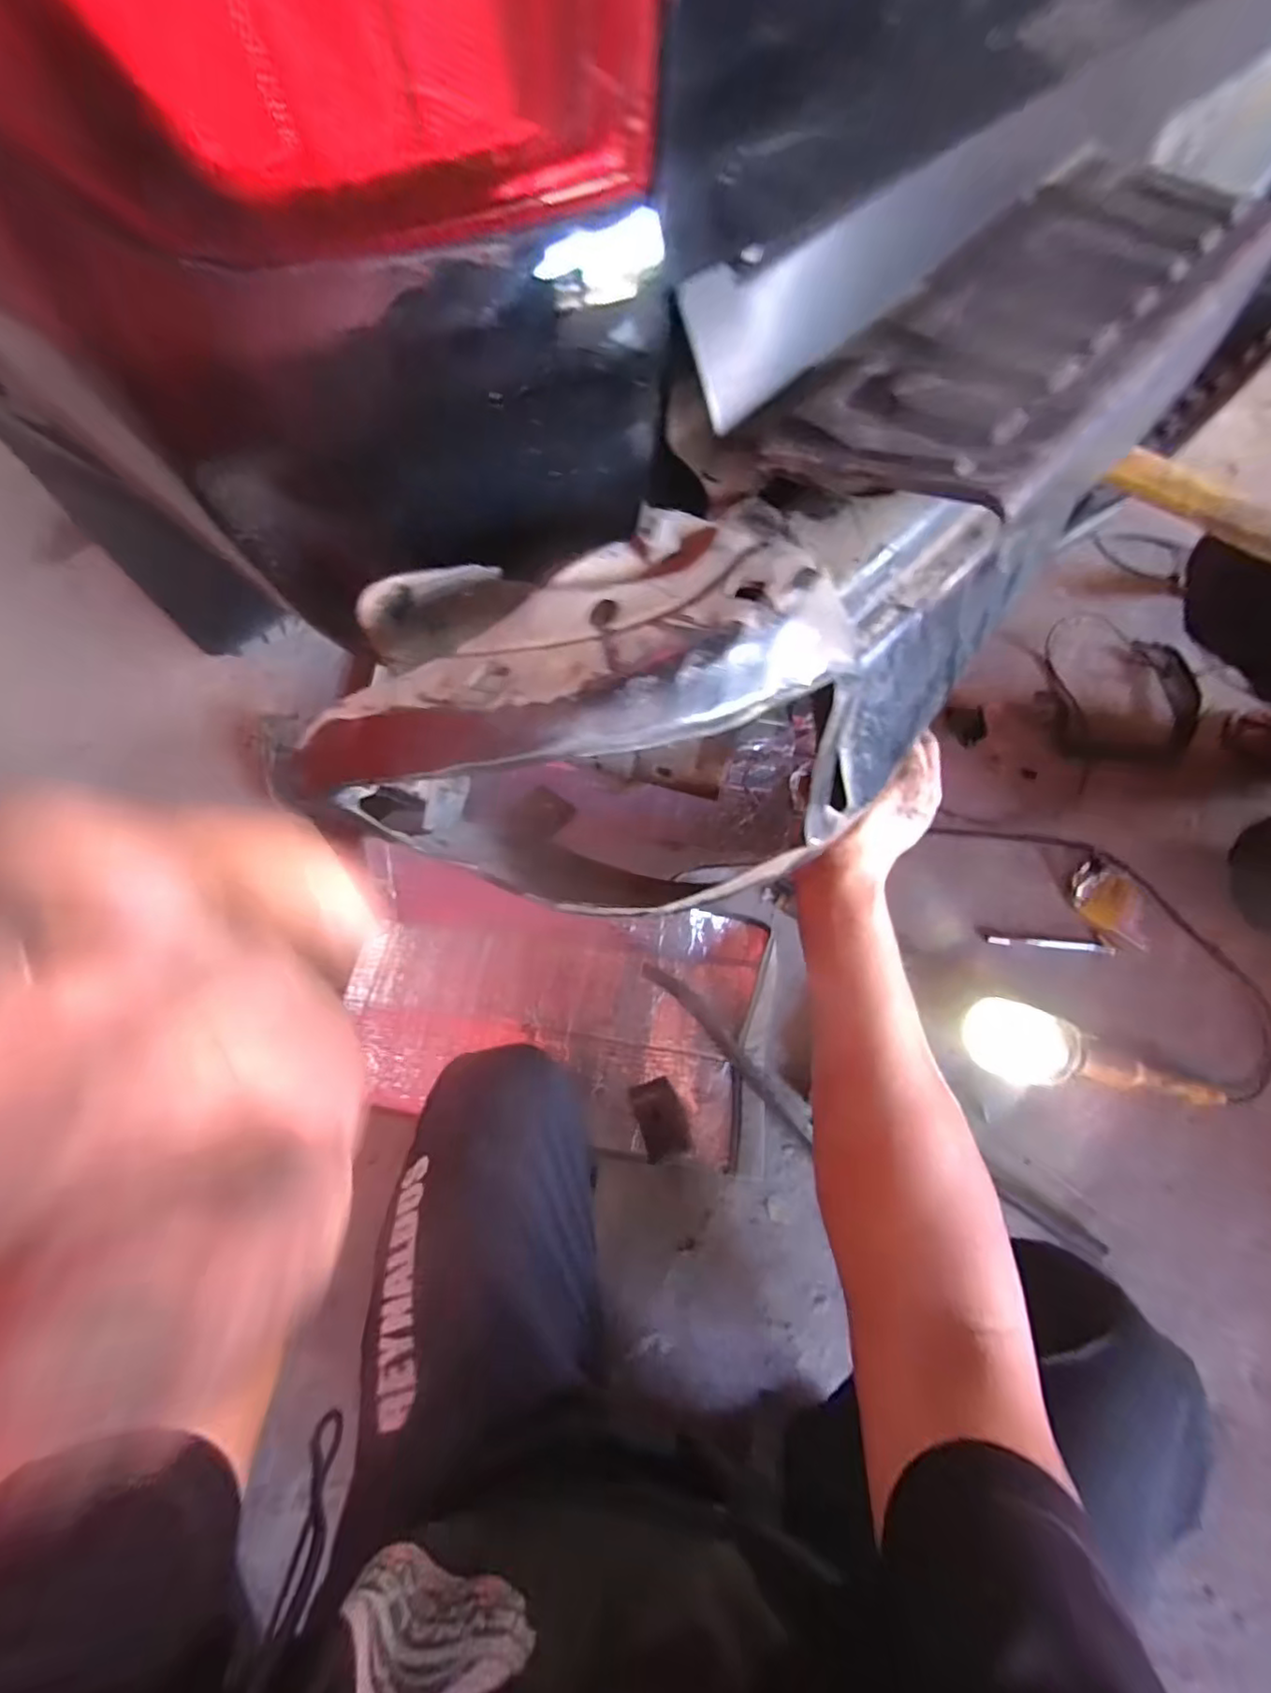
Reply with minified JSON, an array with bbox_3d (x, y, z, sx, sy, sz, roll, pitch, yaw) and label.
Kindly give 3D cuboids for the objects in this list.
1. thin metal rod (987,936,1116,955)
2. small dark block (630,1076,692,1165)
[{"bbox_3d":[0.585,0.138,0.905,0.151,0.012,0.014,0,60,39],"label":"thin metal rod"},{"bbox_3d":[0.033,0.344,0.805,0.059,0.009,0.090,-17,67,-7],"label":"small dark block"}]

